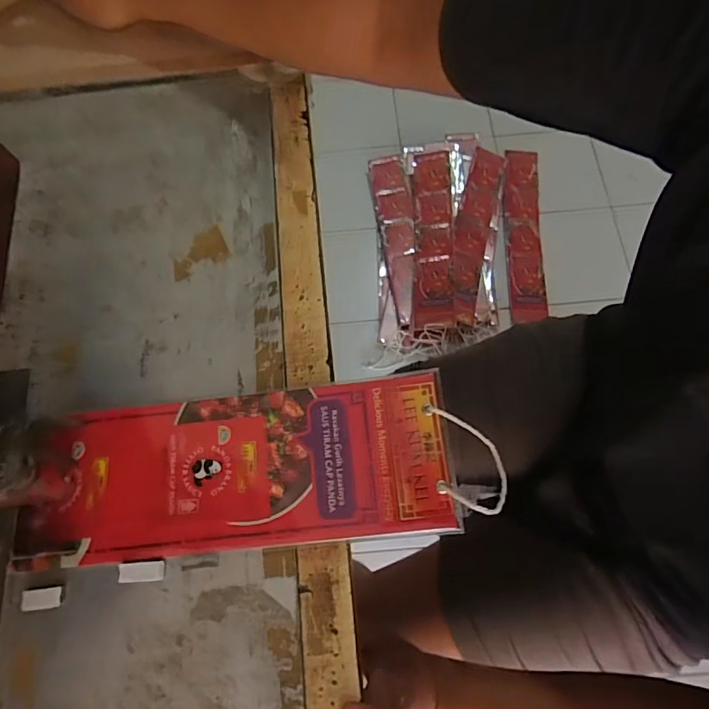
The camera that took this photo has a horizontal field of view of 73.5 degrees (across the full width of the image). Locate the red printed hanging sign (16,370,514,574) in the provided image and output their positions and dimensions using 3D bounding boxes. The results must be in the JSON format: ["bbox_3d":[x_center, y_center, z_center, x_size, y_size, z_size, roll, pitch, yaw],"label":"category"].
[{"bbox_3d":[-0.070,0.077,0.334,0.311,0.011,0.110,-6,70,1],"label":"red printed hanging sign"}]

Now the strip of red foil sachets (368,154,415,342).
[{"bbox_3d":[0.115,-0.327,1.378,0.119,0.041,0.602,-3,71,0],"label":"strip of red foil sachets"}]

